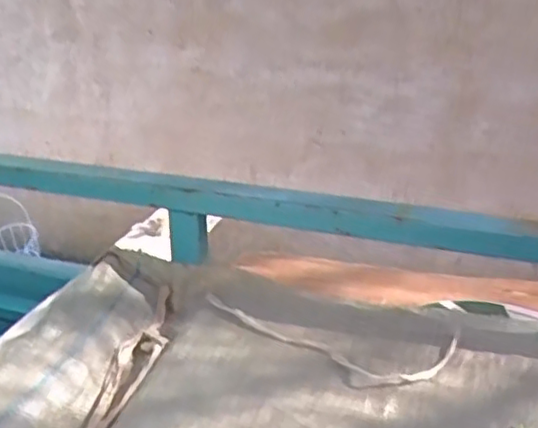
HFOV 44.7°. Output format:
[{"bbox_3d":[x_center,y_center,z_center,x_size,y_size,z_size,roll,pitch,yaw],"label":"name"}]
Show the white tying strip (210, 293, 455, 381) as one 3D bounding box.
[{"bbox_3d":[0.050,0.132,0.682,0.276,0.011,0.093,7,25,16],"label":"white tying strip"}]

